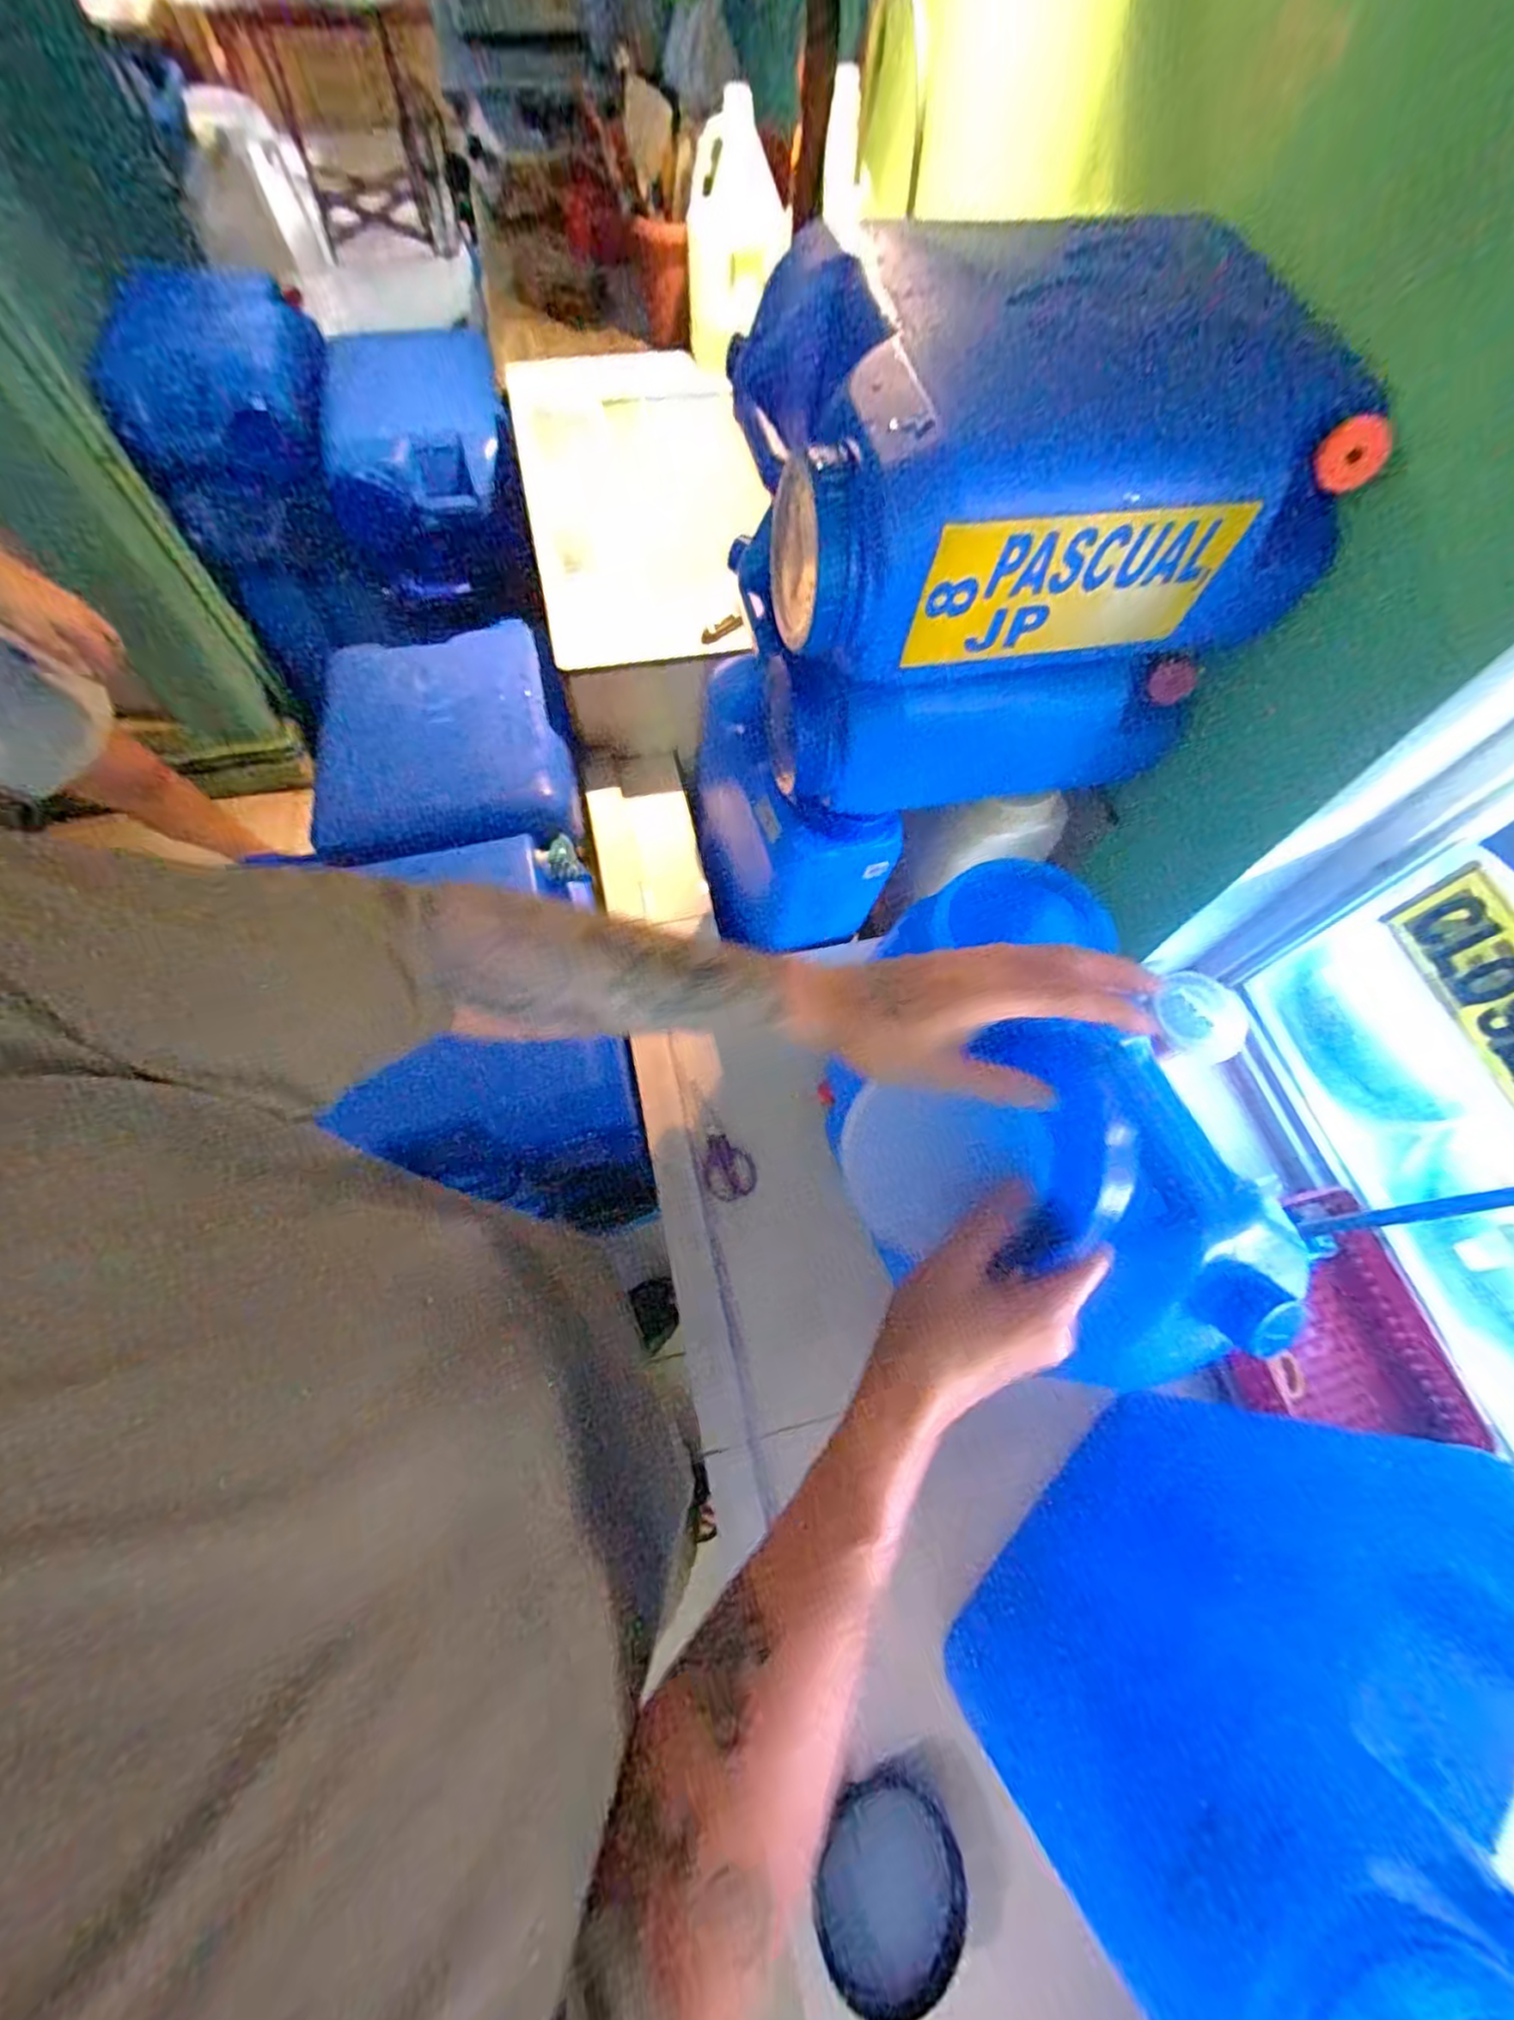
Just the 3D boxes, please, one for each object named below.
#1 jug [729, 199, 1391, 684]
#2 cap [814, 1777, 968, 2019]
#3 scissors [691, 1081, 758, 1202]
[{"bbox_3d":[0.212,-0.424,0.526,0.423,0.163,0.261,-10,67,-8],"label":"jug"},{"bbox_3d":[0.103,0.696,0.536,0.126,0.033,0.115,15,48,-18],"label":"cap"},{"bbox_3d":[-0.046,0.150,0.788,0.056,0.013,0.136,-21,83,-12],"label":"scissors"}]

